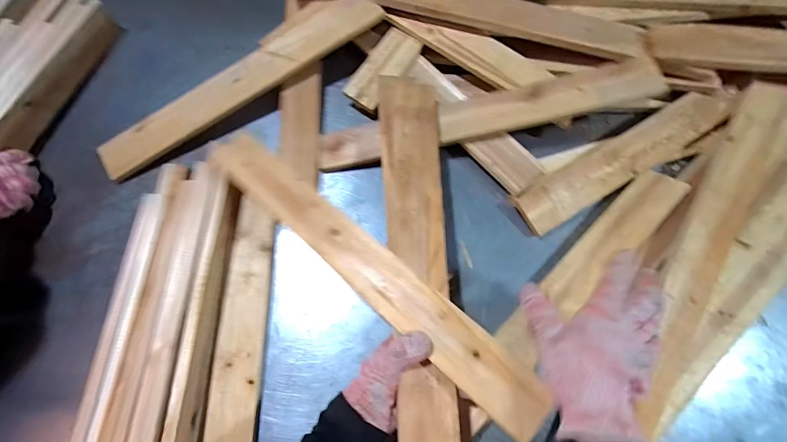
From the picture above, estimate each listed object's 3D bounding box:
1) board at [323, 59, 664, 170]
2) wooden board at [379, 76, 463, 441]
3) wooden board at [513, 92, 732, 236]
[{"bbox_3d":[0.124,-0.157,0.548,0.484,0.024,0.064,-11,71,9],"label":"board"},{"bbox_3d":[0.028,0.023,0.446,0.075,0.020,0.500,-2,65,-1],"label":"wooden board"},{"bbox_3d":[0.330,-0.091,0.538,0.330,0.017,0.067,-31,76,-4],"label":"wooden board"}]

